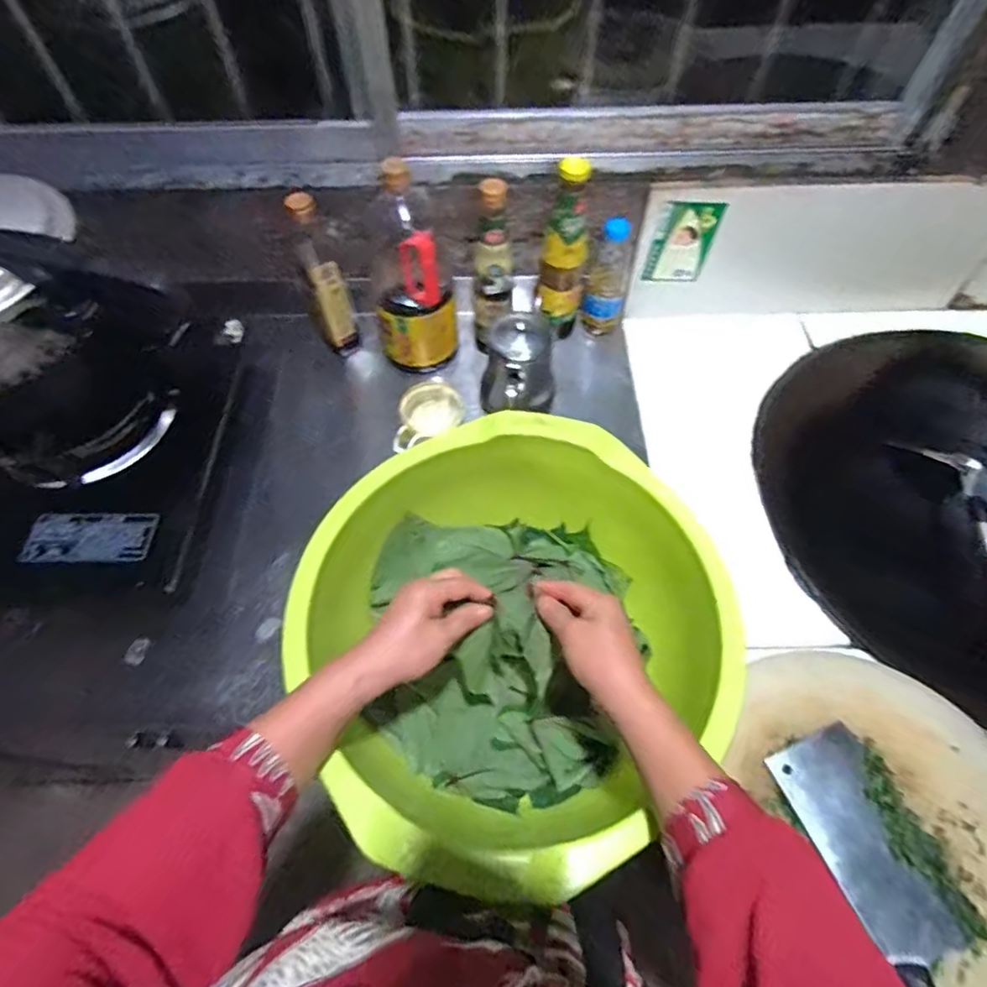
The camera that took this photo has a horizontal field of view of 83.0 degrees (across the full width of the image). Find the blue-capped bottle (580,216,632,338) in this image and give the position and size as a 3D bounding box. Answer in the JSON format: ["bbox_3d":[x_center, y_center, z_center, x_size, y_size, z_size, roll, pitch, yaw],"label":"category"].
[{"bbox_3d":[0.174,-0.326,0.856,0.059,0.186,0.050,9,60,6],"label":"blue-capped bottle"}]

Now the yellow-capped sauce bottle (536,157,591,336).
[{"bbox_3d":[0.102,-0.343,0.819,0.062,0.256,0.076,7,60,5],"label":"yellow-capped sauce bottle"}]

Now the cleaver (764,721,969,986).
[{"bbox_3d":[0.371,0.377,0.505,0.084,0.029,0.300,-18,61,-10],"label":"cleaver"}]

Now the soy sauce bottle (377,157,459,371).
[{"bbox_3d":[-0.112,-0.296,0.776,0.107,0.285,0.082,-6,59,-3],"label":"soy sauce bottle"}]

